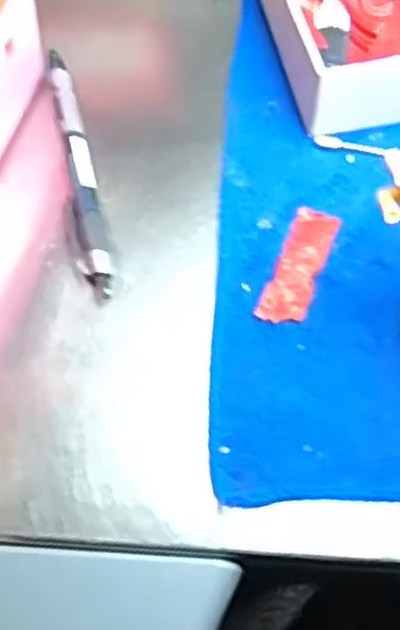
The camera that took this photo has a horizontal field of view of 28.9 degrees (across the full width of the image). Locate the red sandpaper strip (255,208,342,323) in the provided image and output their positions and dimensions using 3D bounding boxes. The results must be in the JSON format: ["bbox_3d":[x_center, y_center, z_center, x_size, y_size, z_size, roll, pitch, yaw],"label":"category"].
[{"bbox_3d":[0.043,-0.021,0.339,0.020,0.004,0.057,21,65,10],"label":"red sandpaper strip"}]

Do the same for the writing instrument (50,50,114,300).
[{"bbox_3d":[-0.057,-0.070,0.360,0.015,0.010,0.135,-10,64,-6],"label":"writing instrument"}]

